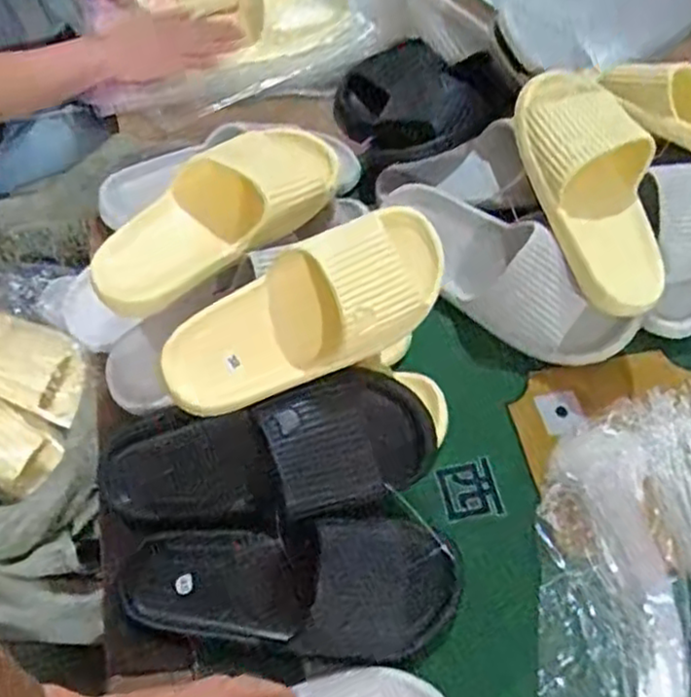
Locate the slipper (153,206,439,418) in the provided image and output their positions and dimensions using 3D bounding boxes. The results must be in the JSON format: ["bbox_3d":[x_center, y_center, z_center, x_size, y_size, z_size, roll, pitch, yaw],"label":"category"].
[{"bbox_3d":[-0.029,-0.029,0.569,0.243,0.075,0.104,-28,82,-7],"label":"slipper"}]

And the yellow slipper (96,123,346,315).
[{"bbox_3d":[-0.112,-0.120,0.622,0.244,0.060,0.095,-31,65,-20],"label":"yellow slipper"}]

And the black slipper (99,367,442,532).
[{"bbox_3d":[-0.068,0.095,0.592,0.282,0.085,0.100,-11,59,4],"label":"black slipper"}]

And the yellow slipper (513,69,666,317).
[{"bbox_3d":[0.241,-0.161,0.697,0.104,0.079,0.263,-13,80,-11],"label":"yellow slipper"}]

